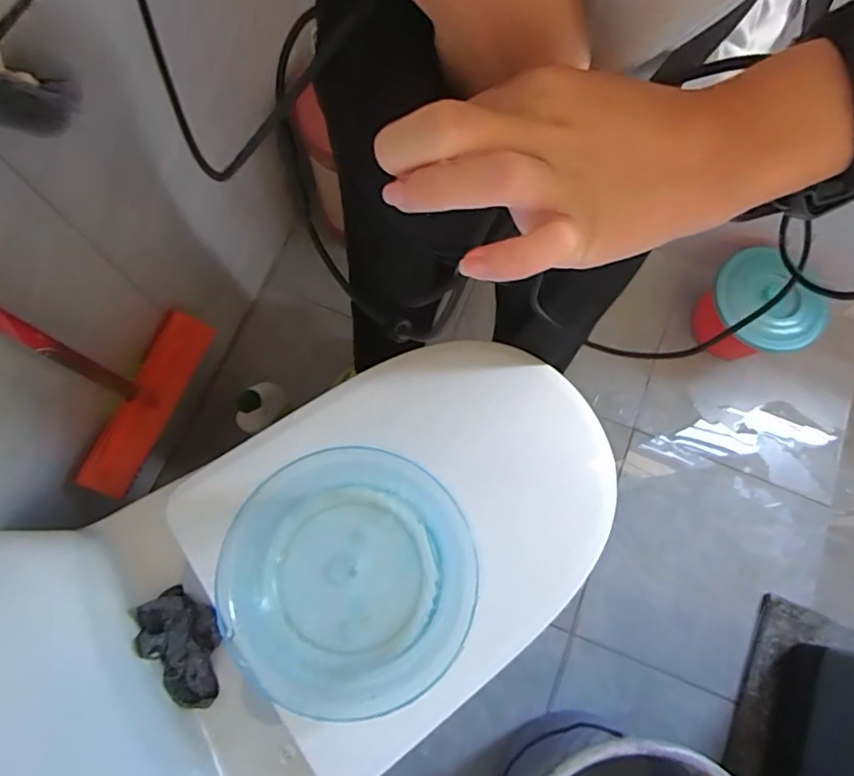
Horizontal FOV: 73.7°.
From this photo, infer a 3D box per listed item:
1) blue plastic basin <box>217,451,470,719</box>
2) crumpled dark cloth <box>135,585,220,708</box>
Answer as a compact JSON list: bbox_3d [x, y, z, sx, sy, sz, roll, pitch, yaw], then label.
[{"bbox_3d":[-0.070,0.181,0.562,0.218,0.087,0.225,1,74,-2],"label":"blue plastic basin"},{"bbox_3d":[-0.256,0.271,0.597,0.074,0.051,0.120,-36,78,-11],"label":"crumpled dark cloth"}]

